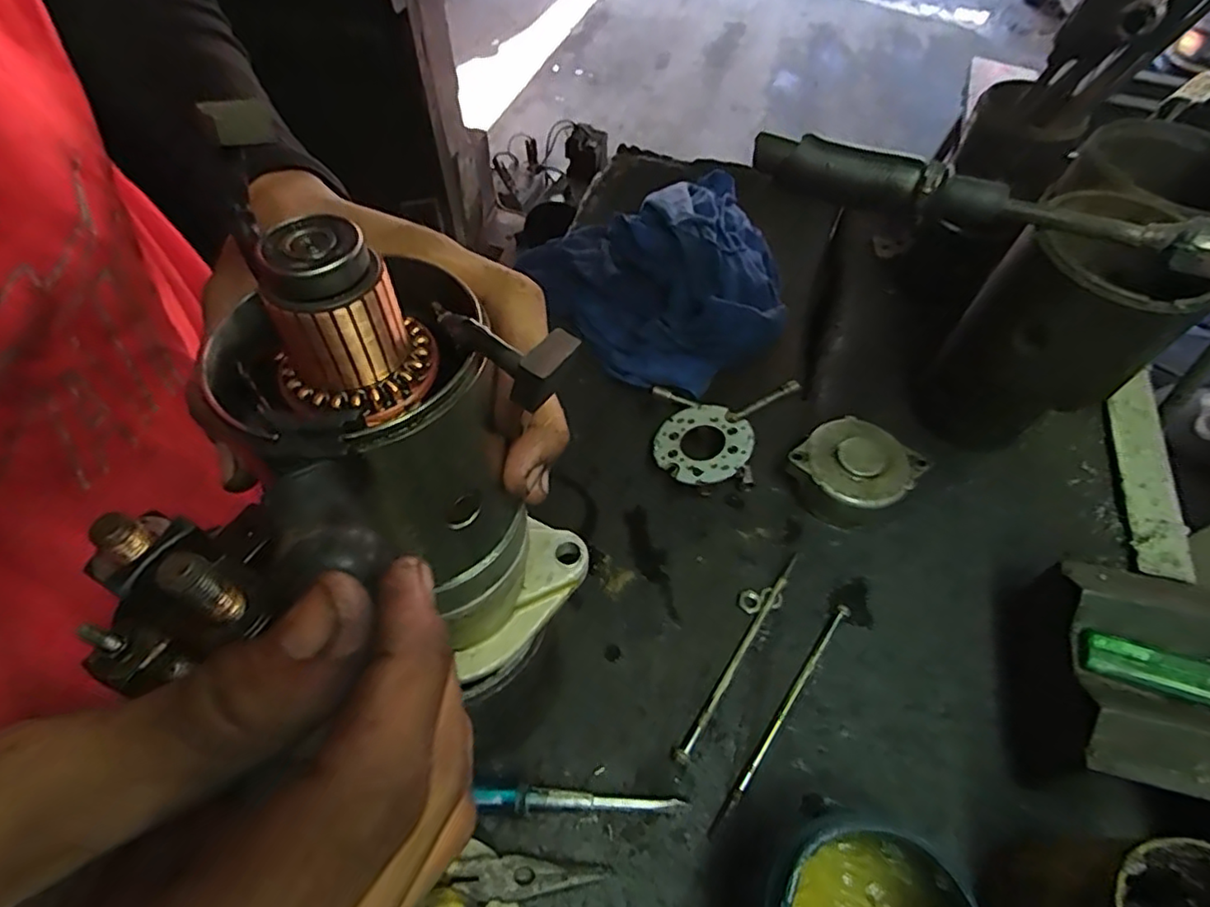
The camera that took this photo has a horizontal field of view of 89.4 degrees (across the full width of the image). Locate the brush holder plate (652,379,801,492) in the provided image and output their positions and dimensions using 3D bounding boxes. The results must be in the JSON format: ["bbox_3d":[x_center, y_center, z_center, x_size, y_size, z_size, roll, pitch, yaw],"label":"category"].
[{"bbox_3d":[0.099,-0.019,0.495,0.117,0.036,0.113,4,56,3],"label":"brush holder plate"}]

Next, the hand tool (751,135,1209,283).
[{"bbox_3d":[0.205,-0.117,0.300,0.267,0.027,0.018,22,59,13],"label":"hand tool"}]

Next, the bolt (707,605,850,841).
[{"bbox_3d":[0.112,0.163,0.383,0.007,0.013,0.165,33,62,21],"label":"bolt"}]

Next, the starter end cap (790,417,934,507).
[{"bbox_3d":[0.189,0.012,0.468,0.074,0.043,0.077,-36,65,-23],"label":"starter end cap"}]

